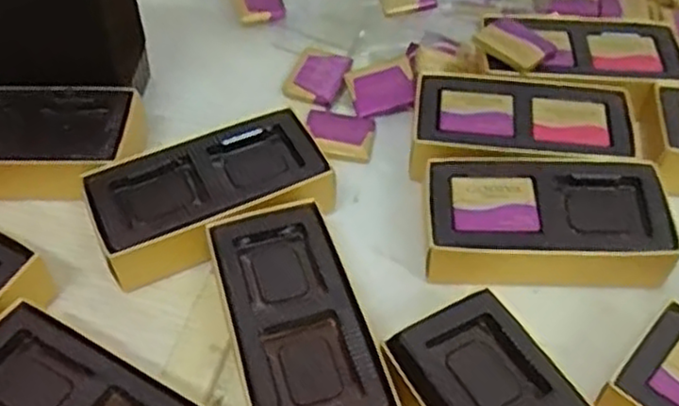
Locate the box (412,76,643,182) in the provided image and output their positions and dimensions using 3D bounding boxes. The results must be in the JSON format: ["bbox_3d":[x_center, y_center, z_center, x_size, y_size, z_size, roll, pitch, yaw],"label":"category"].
[{"bbox_3d":[0.098,-0.036,0.393,0.112,0.027,0.061,4,51,3],"label":"box"}]

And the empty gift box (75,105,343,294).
[{"bbox_3d":[-0.064,-0.005,0.368,0.113,0.032,0.062,-17,53,-13],"label":"empty gift box"}]

